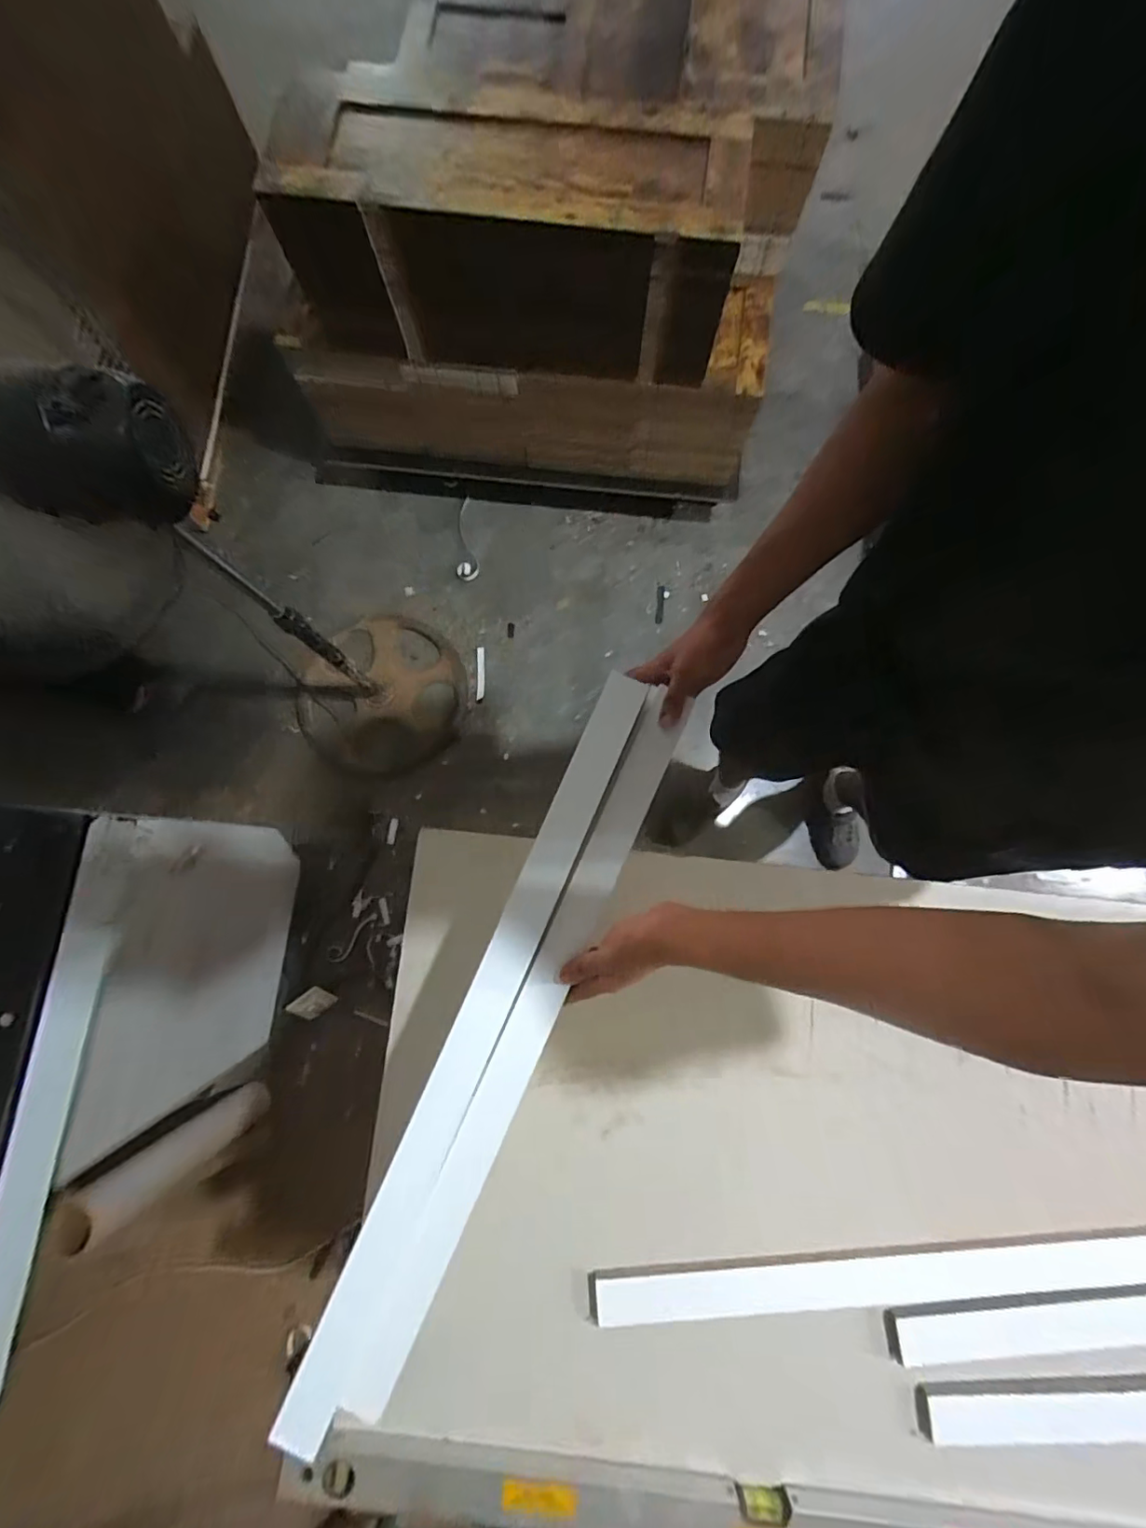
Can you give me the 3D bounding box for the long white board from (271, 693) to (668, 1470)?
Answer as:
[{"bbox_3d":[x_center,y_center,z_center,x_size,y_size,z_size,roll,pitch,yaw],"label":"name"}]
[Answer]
[{"bbox_3d":[-0.071,0.266,0.552,0.089,0.055,0.741,24,82,3],"label":"long white board"}]

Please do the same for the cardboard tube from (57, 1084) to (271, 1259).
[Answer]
[{"bbox_3d":[-0.796,0.788,1.118,0.077,0.497,0.100,-28,82,-4],"label":"cardboard tube"}]

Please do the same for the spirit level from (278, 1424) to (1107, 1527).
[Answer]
[{"bbox_3d":[0.196,0.770,0.551,0.959,0.031,0.060,6,81,2],"label":"spirit level"}]

